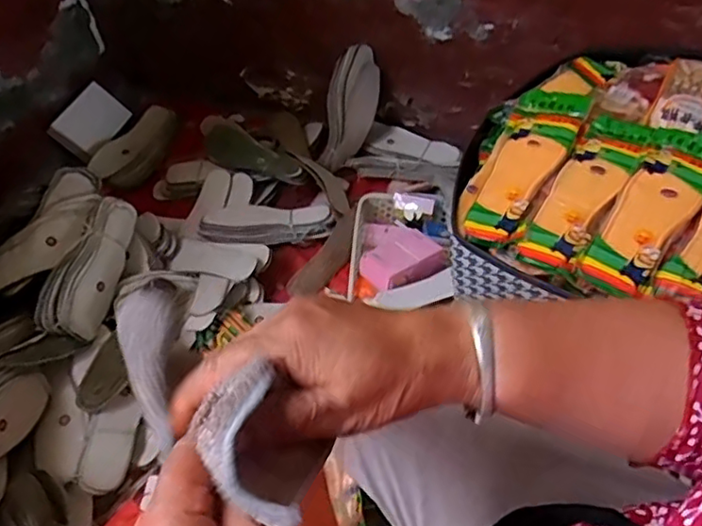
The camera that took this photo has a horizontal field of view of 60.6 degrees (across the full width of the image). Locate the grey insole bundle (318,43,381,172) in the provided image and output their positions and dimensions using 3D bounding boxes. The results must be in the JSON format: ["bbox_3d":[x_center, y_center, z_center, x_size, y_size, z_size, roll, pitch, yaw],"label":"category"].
[{"bbox_3d":[-0.003,-0.293,1.145,0.086,0.233,0.065,19,18,16],"label":"grey insole bundle"}]

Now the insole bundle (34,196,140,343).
[{"bbox_3d":[-0.402,0.004,0.911,0.086,0.056,0.225,3,55,6],"label":"insole bundle"}]

